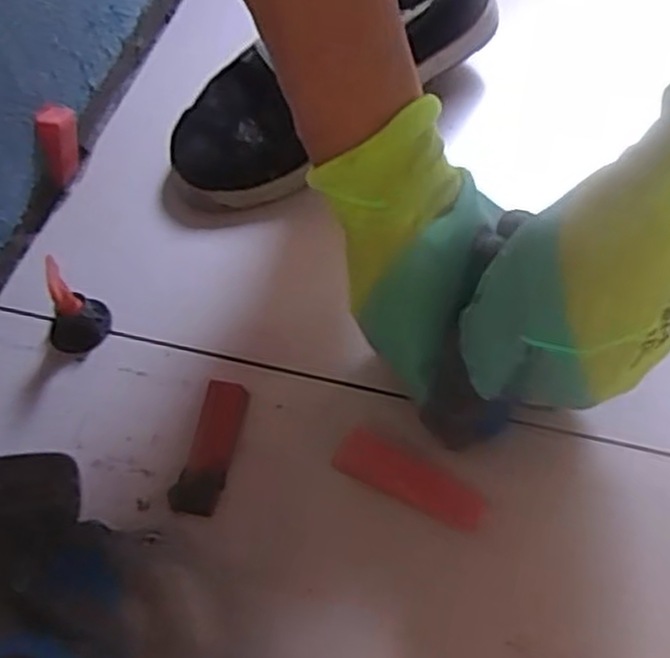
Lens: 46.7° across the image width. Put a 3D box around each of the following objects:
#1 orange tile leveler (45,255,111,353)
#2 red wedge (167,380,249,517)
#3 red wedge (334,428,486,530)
[{"bbox_3d":[-0.146,-0.012,0.422,0.033,0.050,0.031,-2,56,3],"label":"orange tile leveler"},{"bbox_3d":[-0.063,0.059,0.386,0.023,0.012,0.067,9,58,11],"label":"red wedge"},{"bbox_3d":[0.036,0.072,0.373,0.074,0.004,0.024,23,63,16],"label":"red wedge"}]

